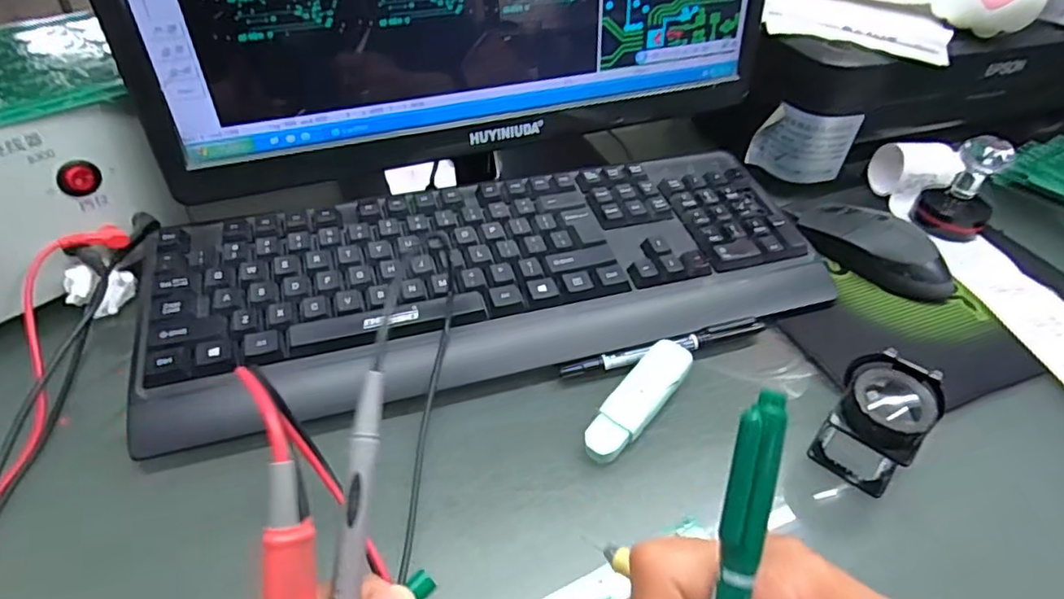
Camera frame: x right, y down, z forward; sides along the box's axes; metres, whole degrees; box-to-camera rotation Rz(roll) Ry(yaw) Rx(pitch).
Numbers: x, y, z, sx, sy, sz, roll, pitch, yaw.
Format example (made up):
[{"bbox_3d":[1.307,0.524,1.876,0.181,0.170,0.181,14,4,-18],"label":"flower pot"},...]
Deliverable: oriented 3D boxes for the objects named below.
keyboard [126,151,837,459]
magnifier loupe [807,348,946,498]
[{"bbox_3d":[-0.018,-0.017,0.399,0.432,0.045,0.156,-12,45,-16],"label":"keyboard"},{"bbox_3d":[0.184,0.063,0.317,0.048,0.060,0.057,35,52,29],"label":"magnifier loupe"}]

